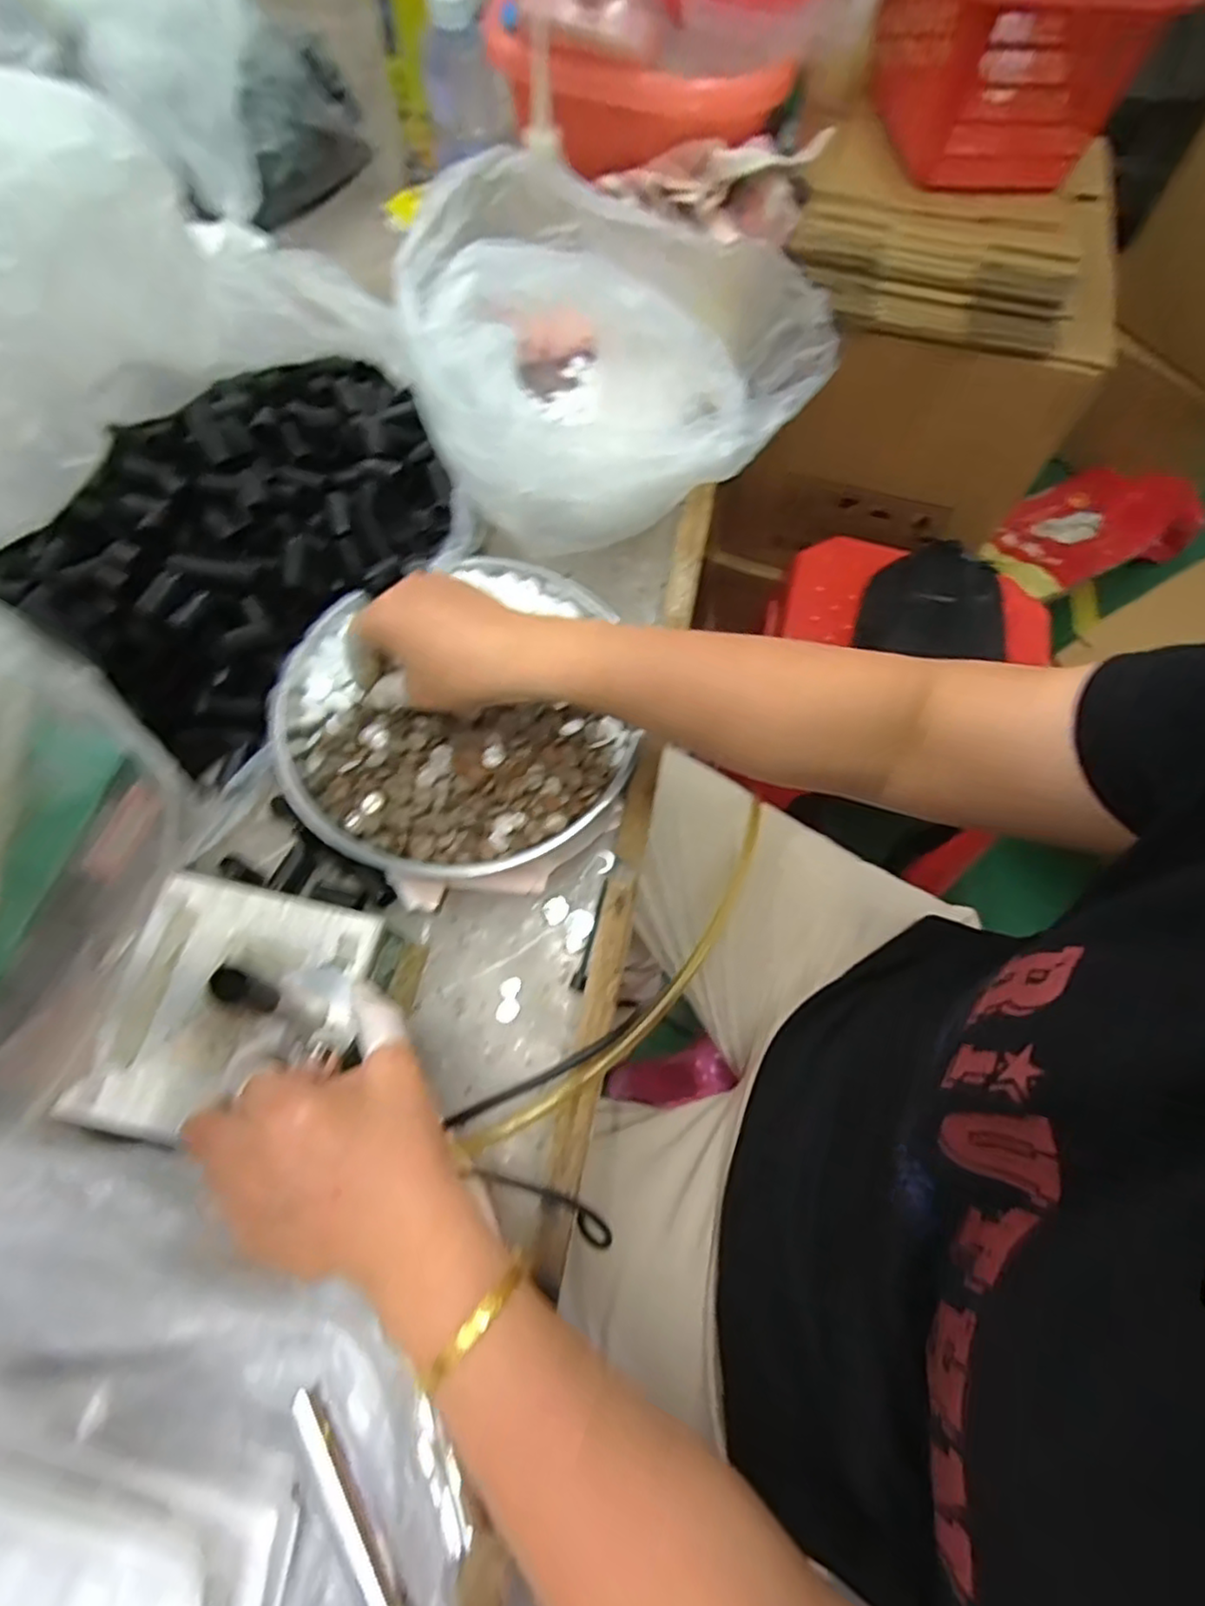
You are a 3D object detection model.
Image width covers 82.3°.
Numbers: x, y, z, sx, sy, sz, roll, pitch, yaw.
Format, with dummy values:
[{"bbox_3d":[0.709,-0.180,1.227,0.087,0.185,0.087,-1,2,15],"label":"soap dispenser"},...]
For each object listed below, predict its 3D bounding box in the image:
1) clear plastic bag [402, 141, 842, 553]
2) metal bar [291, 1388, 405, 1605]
[{"bbox_3d":[0.000,-0.294,0.483,0.251,0.155,0.225,33,69,11],"label":"clear plastic bag"},{"bbox_3d":[-0.104,0.288,0.281,0.010,0.013,0.089,-33,72,-16],"label":"metal bar"}]

